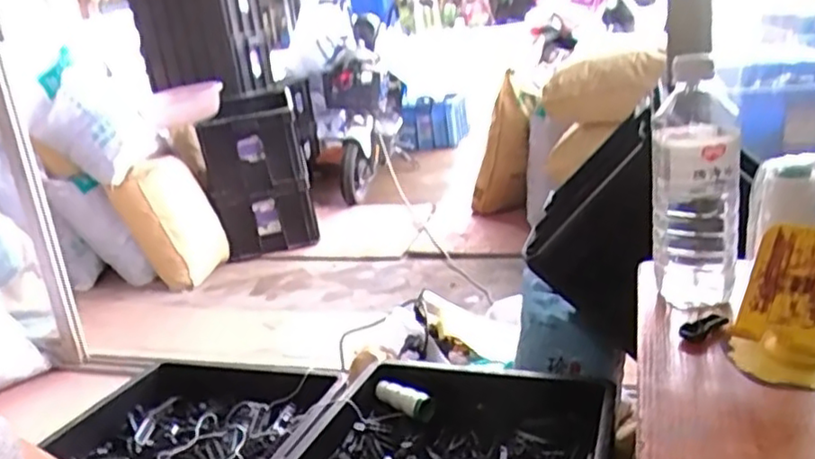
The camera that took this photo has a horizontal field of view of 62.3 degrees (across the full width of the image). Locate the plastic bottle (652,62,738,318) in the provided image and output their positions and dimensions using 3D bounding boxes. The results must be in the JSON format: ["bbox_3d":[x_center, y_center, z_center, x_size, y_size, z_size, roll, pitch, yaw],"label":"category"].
[{"bbox_3d":[0.247,-0.032,0.579,0.065,0.220,0.075,2,19,28],"label":"plastic bottle"}]

